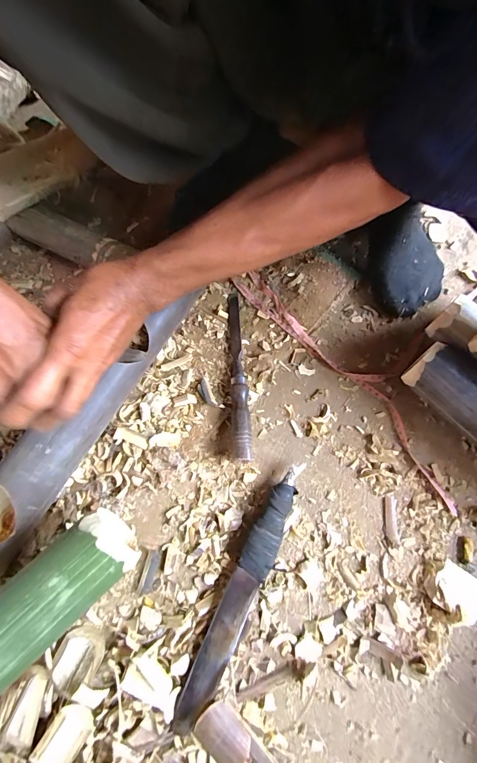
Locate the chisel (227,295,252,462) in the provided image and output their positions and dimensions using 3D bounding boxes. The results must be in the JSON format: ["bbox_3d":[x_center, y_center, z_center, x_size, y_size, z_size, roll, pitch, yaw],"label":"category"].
[{"bbox_3d":[-0.001,-0.015,0.457,0.022,0.022,0.239,-4,70,1],"label":"chisel"}]

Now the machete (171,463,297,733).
[{"bbox_3d":[0.005,0.227,0.374,0.035,0.020,0.271,24,73,10],"label":"machete"}]

